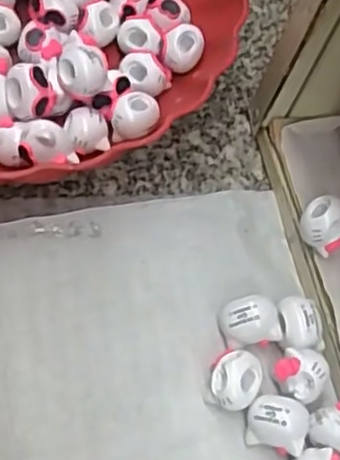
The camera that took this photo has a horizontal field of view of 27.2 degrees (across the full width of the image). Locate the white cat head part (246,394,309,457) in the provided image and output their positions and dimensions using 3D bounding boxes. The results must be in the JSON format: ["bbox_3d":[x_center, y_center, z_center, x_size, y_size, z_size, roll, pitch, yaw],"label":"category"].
[{"bbox_3d":[0.045,0.080,0.292,0.024,0.018,0.021,19,61,-1],"label":"white cat head part"}]

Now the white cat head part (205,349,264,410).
[{"bbox_3d":[0.027,0.065,0.299,0.023,0.017,0.022,4,63,-9],"label":"white cat head part"}]

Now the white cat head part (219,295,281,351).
[{"bbox_3d":[0.035,0.041,0.311,0.025,0.018,0.019,-8,65,-14],"label":"white cat head part"}]

